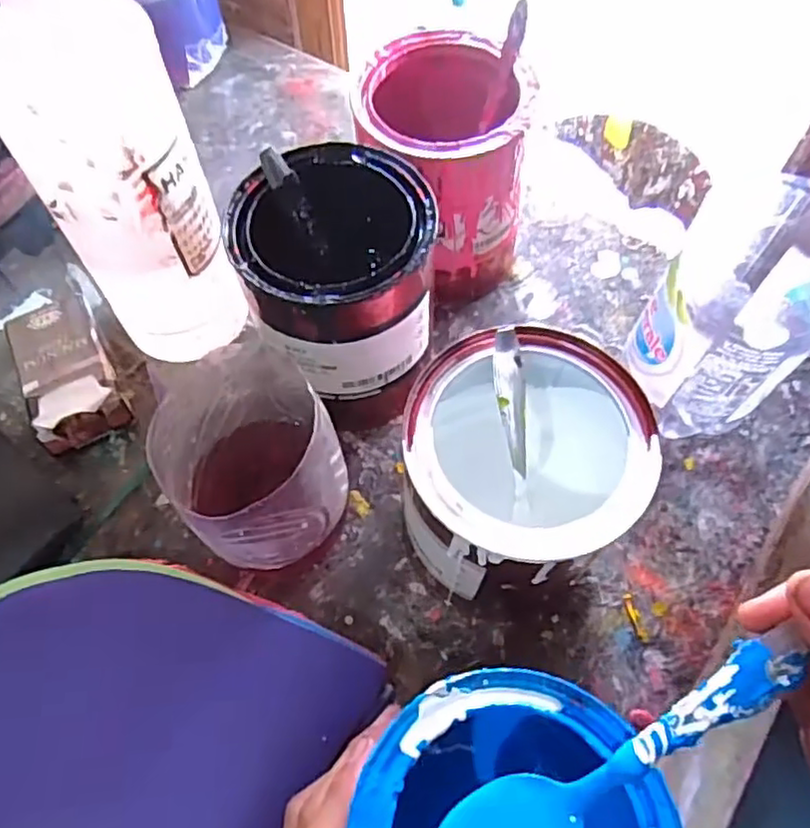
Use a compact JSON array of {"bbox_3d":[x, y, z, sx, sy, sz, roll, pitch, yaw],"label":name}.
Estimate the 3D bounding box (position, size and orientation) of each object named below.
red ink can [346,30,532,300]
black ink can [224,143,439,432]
[{"bbox_3d":[0.028,-0.155,0.449,0.103,0.138,0.108,0,62,0],"label":"red ink can"},{"bbox_3d":[-0.037,-0.072,0.399,0.104,0.123,0.106,0,62,0],"label":"black ink can"}]

